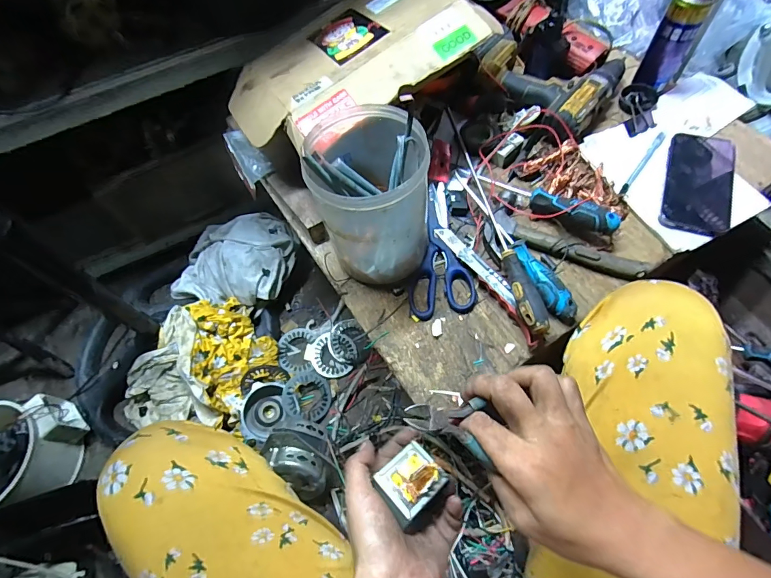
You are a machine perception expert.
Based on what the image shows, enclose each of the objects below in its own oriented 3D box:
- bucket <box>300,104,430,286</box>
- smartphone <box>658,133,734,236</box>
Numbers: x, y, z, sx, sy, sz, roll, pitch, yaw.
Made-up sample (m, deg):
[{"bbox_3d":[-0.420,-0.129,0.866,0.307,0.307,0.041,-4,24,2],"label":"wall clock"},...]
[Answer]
[{"bbox_3d":[-0.013,-0.109,0.499,0.129,0.172,0.146,-1,61,3],"label":"bucket"},{"bbox_3d":[0.424,-0.149,0.551,0.078,0.013,0.163,14,68,18],"label":"smartphone"}]

